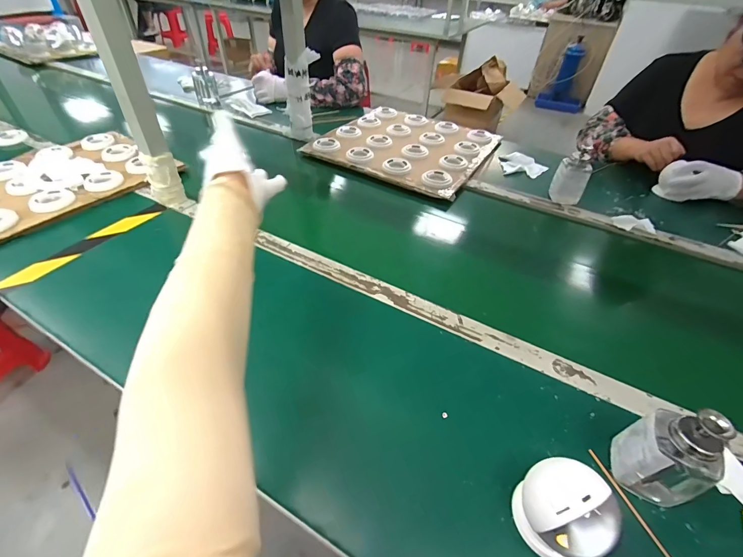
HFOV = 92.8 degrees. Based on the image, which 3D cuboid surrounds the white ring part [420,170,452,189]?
[{"bbox_3d":[0.160,-0.238,0.845,0.062,0.020,0.061,2,44,-2],"label":"white ring part"}]

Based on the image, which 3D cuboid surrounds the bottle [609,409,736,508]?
[{"bbox_3d":[0.294,0.170,0.347,0.065,0.119,0.056,11,44,9],"label":"bottle"}]

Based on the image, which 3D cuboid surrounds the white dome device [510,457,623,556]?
[{"bbox_3d":[0.176,0.211,0.323,0.065,0.080,0.072,-6,44,-9],"label":"white dome device"}]

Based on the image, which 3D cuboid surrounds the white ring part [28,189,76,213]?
[{"bbox_3d":[-0.636,-0.157,0.705,0.070,0.013,0.070,-30,53,-30],"label":"white ring part"}]

